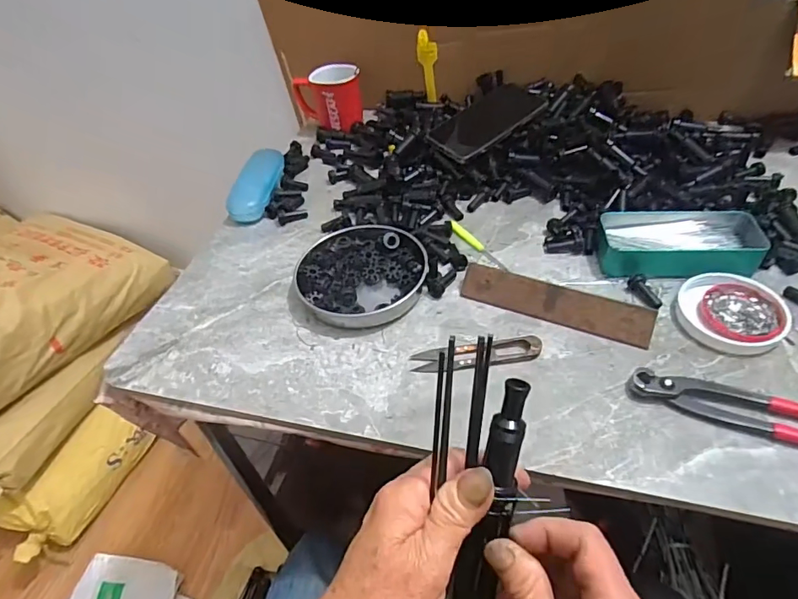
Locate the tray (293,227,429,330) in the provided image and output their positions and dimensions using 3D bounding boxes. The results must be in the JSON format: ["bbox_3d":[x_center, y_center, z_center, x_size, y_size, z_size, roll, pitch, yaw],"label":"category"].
[{"bbox_3d":[-0.039,-0.028,0.523,0.133,0.031,0.135,-2,44,2],"label":"tray"}]

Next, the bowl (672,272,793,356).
[{"bbox_3d":[0.307,0.012,0.451,0.085,0.020,0.084,-2,44,2],"label":"bowl"}]

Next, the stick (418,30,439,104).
[{"bbox_3d":[0.046,-0.372,0.778,0.031,0.107,0.013,22,50,25],"label":"stick"}]

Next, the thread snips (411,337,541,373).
[{"bbox_3d":[0.071,0.049,0.445,0.117,0.011,0.029,-6,44,-2],"label":"thread snips"}]

